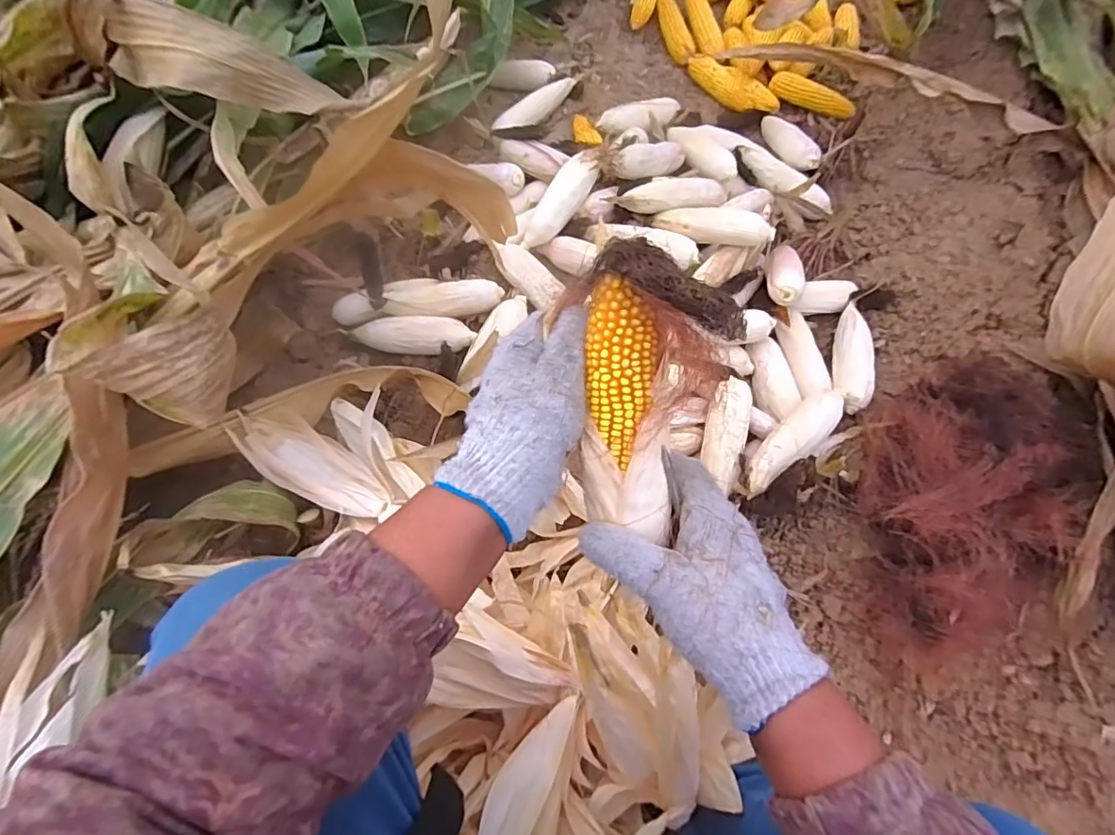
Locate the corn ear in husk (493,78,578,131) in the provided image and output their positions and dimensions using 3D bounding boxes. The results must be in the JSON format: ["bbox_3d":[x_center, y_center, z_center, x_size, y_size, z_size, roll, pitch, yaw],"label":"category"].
[{"bbox_3d":[-0.046,-0.652,1.127,0.205,0.037,0.054,-31,70,-2],"label":"corn ear in husk"}]

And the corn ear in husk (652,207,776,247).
[{"bbox_3d":[0.259,-0.322,0.912,0.201,0.052,0.050,17,65,25],"label":"corn ear in husk"}]

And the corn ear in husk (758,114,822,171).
[{"bbox_3d":[0.468,-0.568,1.104,0.043,0.050,0.203,-11,49,-7],"label":"corn ear in husk"}]

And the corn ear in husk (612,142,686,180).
[{"bbox_3d":[0.172,-0.474,0.993,0.204,0.041,0.055,-31,69,-37],"label":"corn ear in husk"}]

